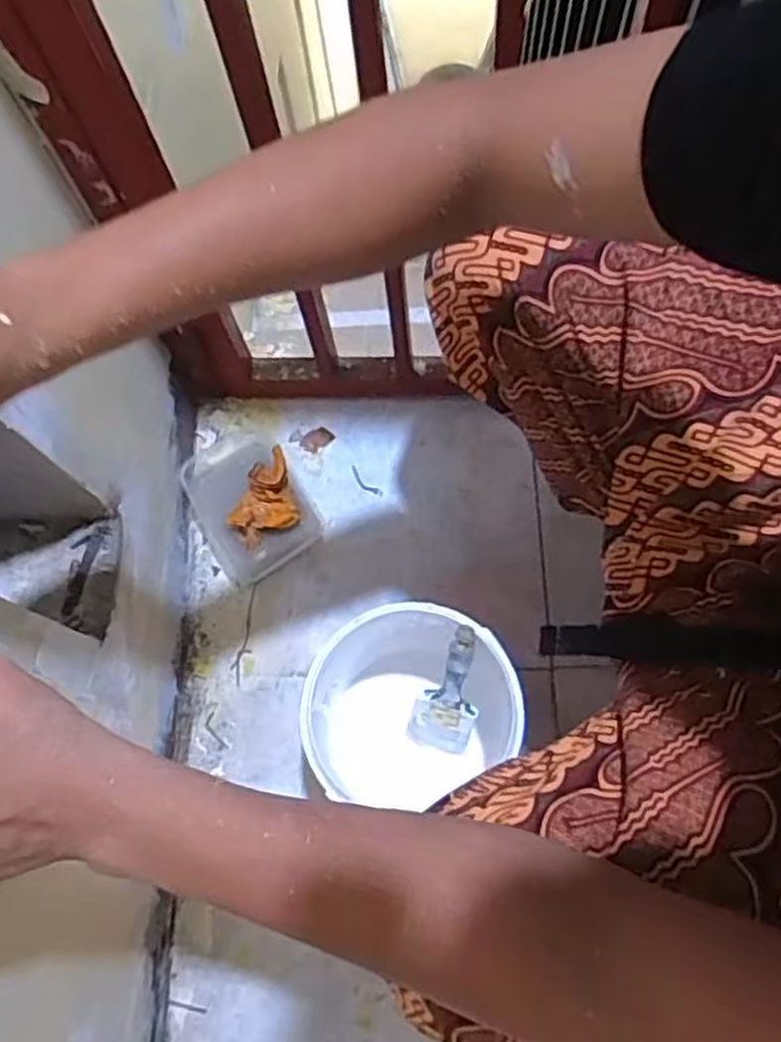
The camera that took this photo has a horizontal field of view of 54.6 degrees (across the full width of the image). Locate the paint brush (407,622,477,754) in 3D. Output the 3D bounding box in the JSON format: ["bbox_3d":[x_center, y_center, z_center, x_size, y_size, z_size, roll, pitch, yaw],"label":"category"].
[{"bbox_3d":[0.058,0.167,0.731,0.062,0.194,0.018,20,46,10],"label":"paint brush"}]

